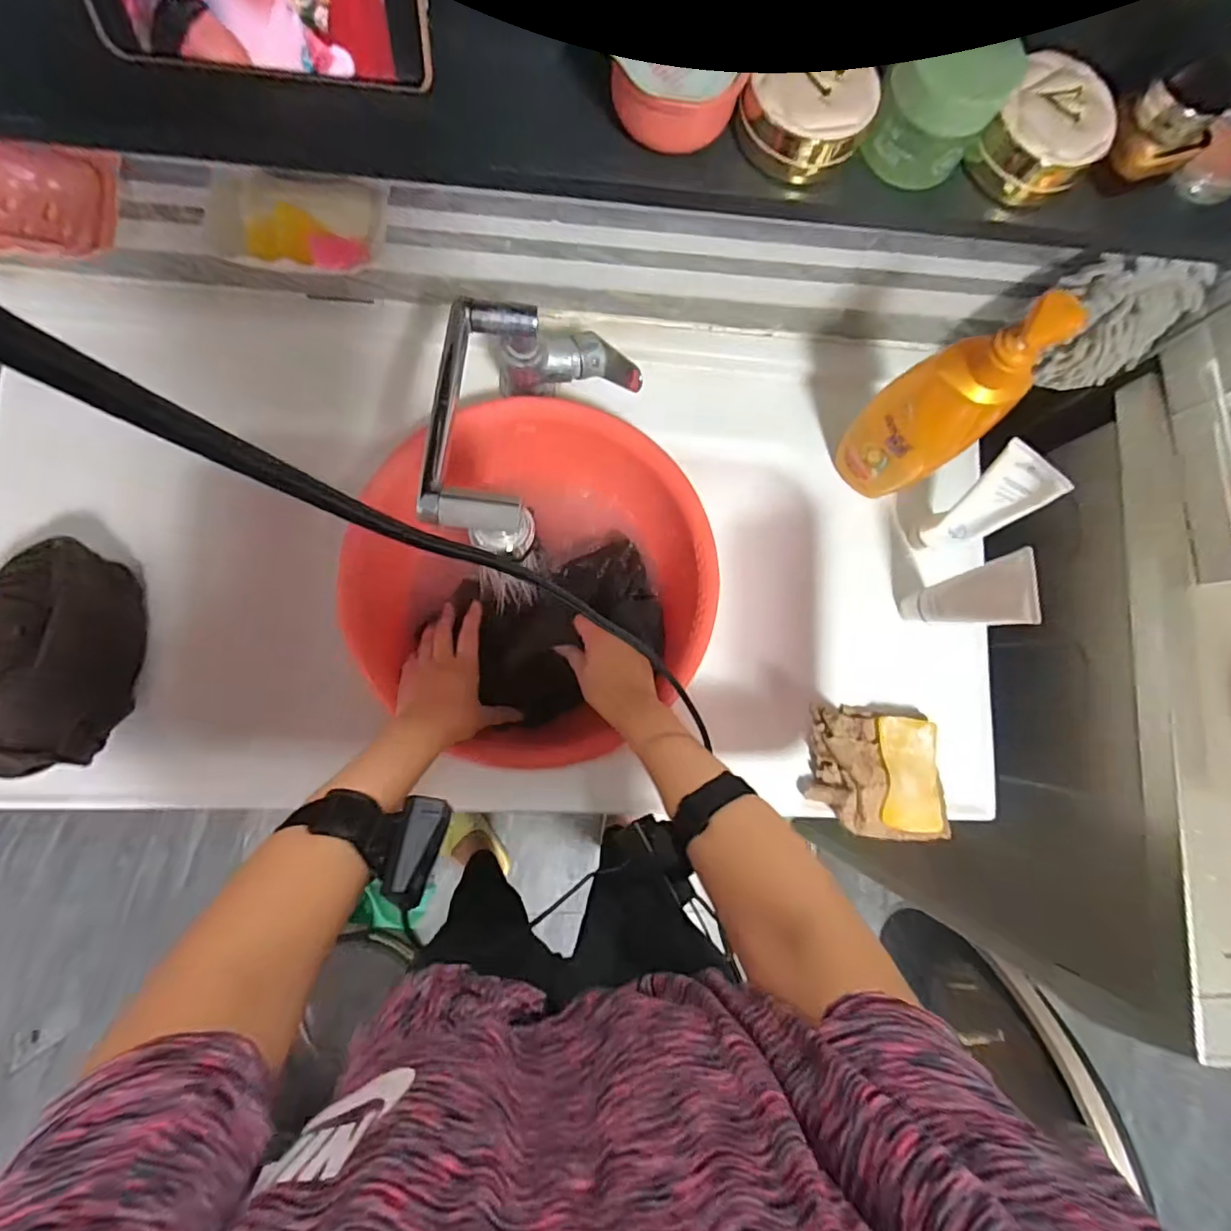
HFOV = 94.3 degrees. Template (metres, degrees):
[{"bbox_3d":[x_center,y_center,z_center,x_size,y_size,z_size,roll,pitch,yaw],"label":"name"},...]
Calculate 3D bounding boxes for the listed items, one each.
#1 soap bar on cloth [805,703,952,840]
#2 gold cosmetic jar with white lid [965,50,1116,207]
[{"bbox_3d":[0.261,0.155,0.571,0.130,0.041,0.120,8,82,-5],"label":"soap bar on cloth"},{"bbox_3d":[0.247,-0.278,0.332,0.060,0.041,0.066,1,83,-5],"label":"gold cosmetic jar with white lid"}]

